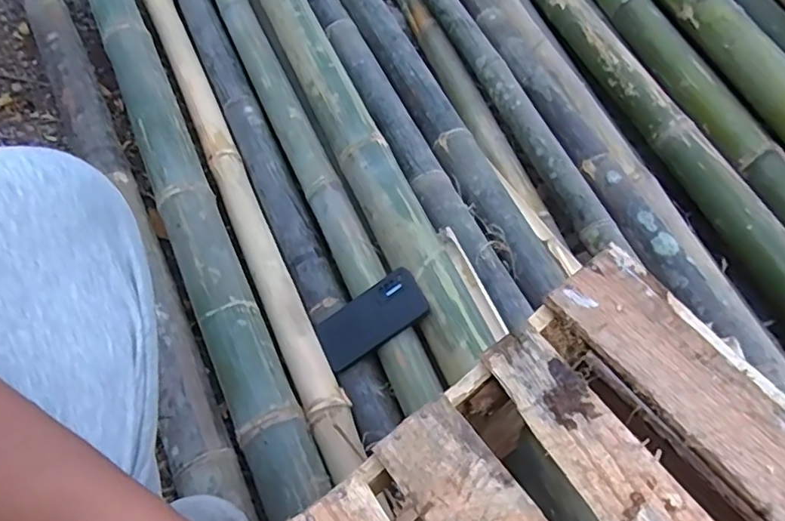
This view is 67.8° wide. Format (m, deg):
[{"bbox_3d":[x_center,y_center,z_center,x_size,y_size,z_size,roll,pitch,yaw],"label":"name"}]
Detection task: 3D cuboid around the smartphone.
[{"bbox_3d":[-0.029,0.080,0.788,0.156,0.011,0.079,-35,61,11],"label":"smartphone"}]

